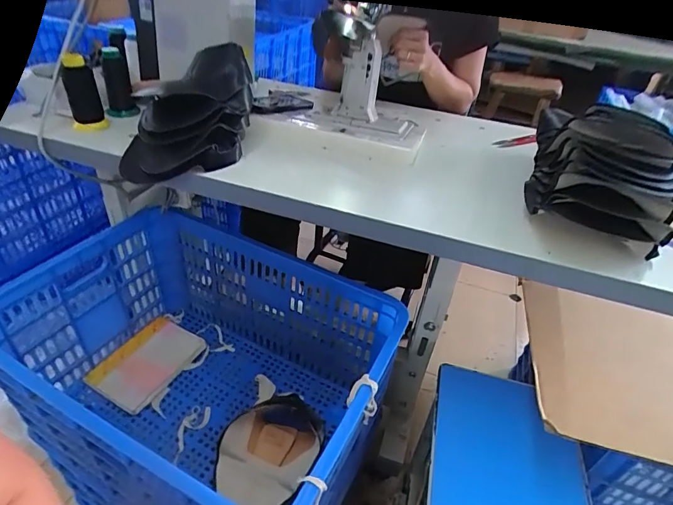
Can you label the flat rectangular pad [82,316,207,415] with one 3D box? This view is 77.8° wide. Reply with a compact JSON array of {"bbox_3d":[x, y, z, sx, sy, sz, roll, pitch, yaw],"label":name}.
[{"bbox_3d":[-0.399,0.231,0.885,0.141,0.017,0.206,27,41,12],"label":"flat rectangular pad"}]

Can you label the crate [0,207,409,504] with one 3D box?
[{"bbox_3d":[-0.231,0.215,0.771,0.609,0.296,0.440,22,40,20],"label":"crate"}]

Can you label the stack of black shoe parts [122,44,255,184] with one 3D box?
[{"bbox_3d":[-0.254,-0.259,0.749,0.192,0.154,0.270,5,37,-2],"label":"stack of black shoe parts"}]

